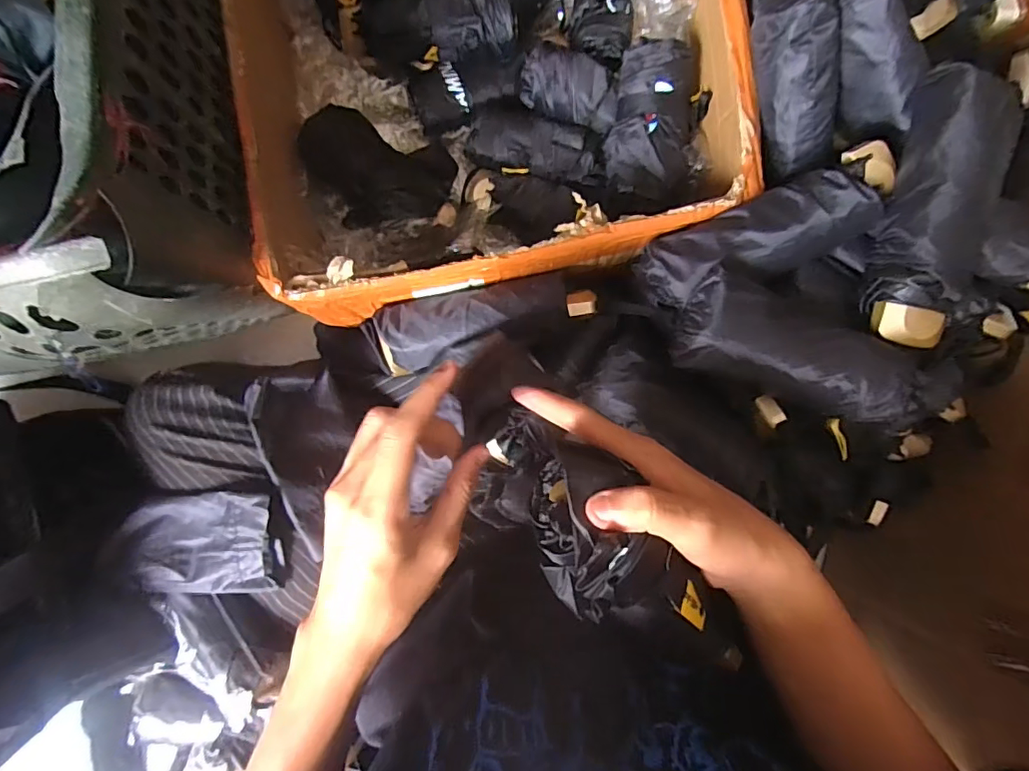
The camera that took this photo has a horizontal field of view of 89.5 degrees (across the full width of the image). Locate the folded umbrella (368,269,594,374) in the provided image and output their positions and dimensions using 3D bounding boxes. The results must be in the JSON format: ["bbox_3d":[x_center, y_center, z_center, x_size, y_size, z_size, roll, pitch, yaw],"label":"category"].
[{"bbox_3d":[-0.025,-0.054,0.411,0.170,0.043,0.057,-15,89,-1],"label":"folded umbrella"}]

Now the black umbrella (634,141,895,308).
[{"bbox_3d":[0.177,-0.106,0.360,0.174,0.043,0.057,-23,89,-1],"label":"black umbrella"}]

